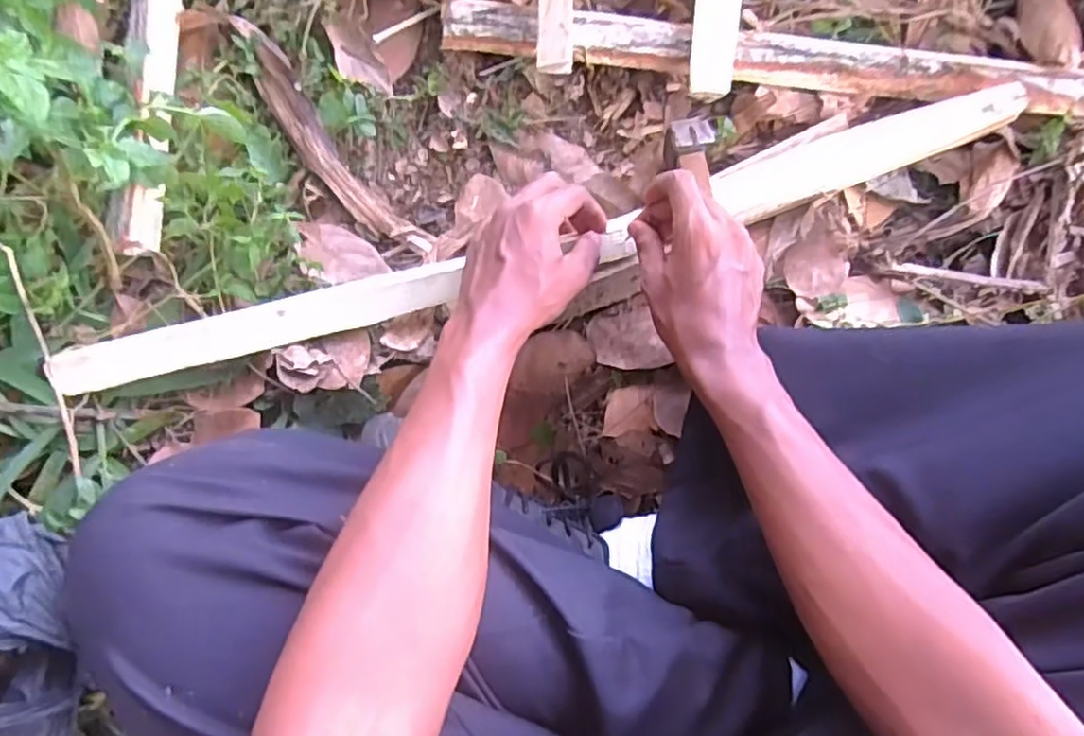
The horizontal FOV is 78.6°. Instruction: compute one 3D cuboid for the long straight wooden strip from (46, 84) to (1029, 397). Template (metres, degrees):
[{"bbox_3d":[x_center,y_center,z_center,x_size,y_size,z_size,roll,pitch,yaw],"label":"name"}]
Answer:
[{"bbox_3d":[0.013,-0.100,0.504,0.737,0.038,0.047,-17,86,-4],"label":"long straight wooden strip"}]

